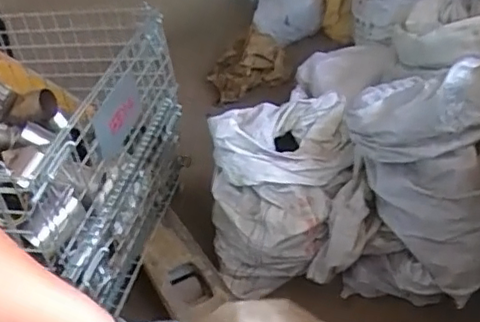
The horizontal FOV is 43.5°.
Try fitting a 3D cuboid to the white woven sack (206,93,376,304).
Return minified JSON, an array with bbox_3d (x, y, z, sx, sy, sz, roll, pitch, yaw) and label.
[{"bbox_3d":[0.114,0.097,1.594,0.390,0.396,0.476,-8,33,-1],"label":"white woven sack"}]

